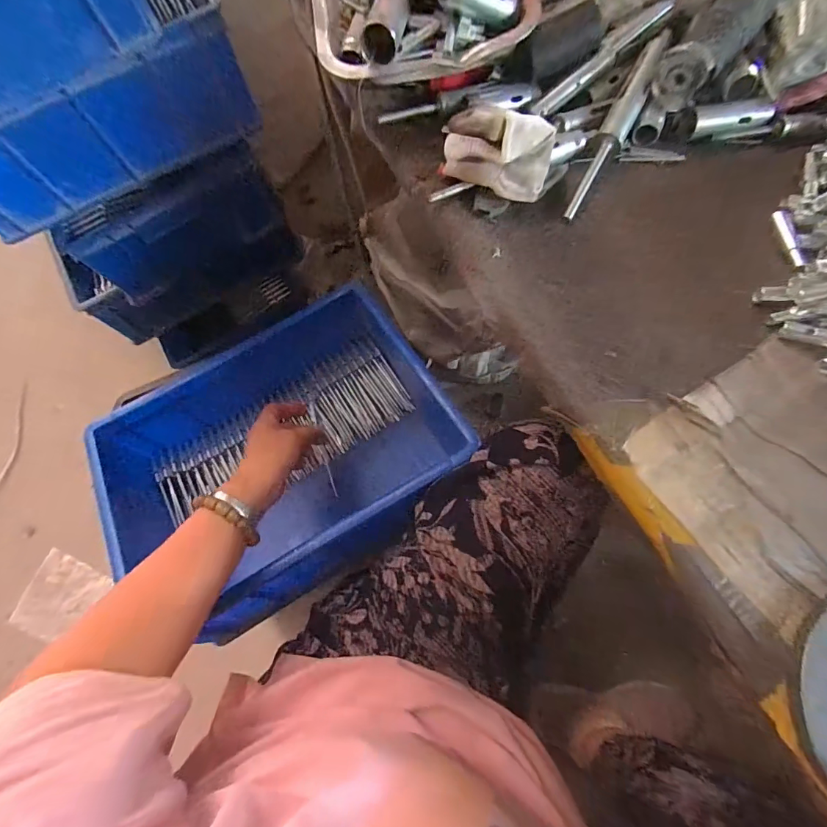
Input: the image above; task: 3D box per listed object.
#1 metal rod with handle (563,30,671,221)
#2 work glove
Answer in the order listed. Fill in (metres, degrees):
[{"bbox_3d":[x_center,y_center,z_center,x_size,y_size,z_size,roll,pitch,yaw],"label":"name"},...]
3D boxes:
[{"bbox_3d":[0.173,-0.245,0.358,0.021,0.015,0.191,27,88,11],"label":"metal rod with handle"},{"bbox_3d":[0.068,-0.206,0.337,0.091,0.059,0.049,24,73,10],"label":"work glove"}]

